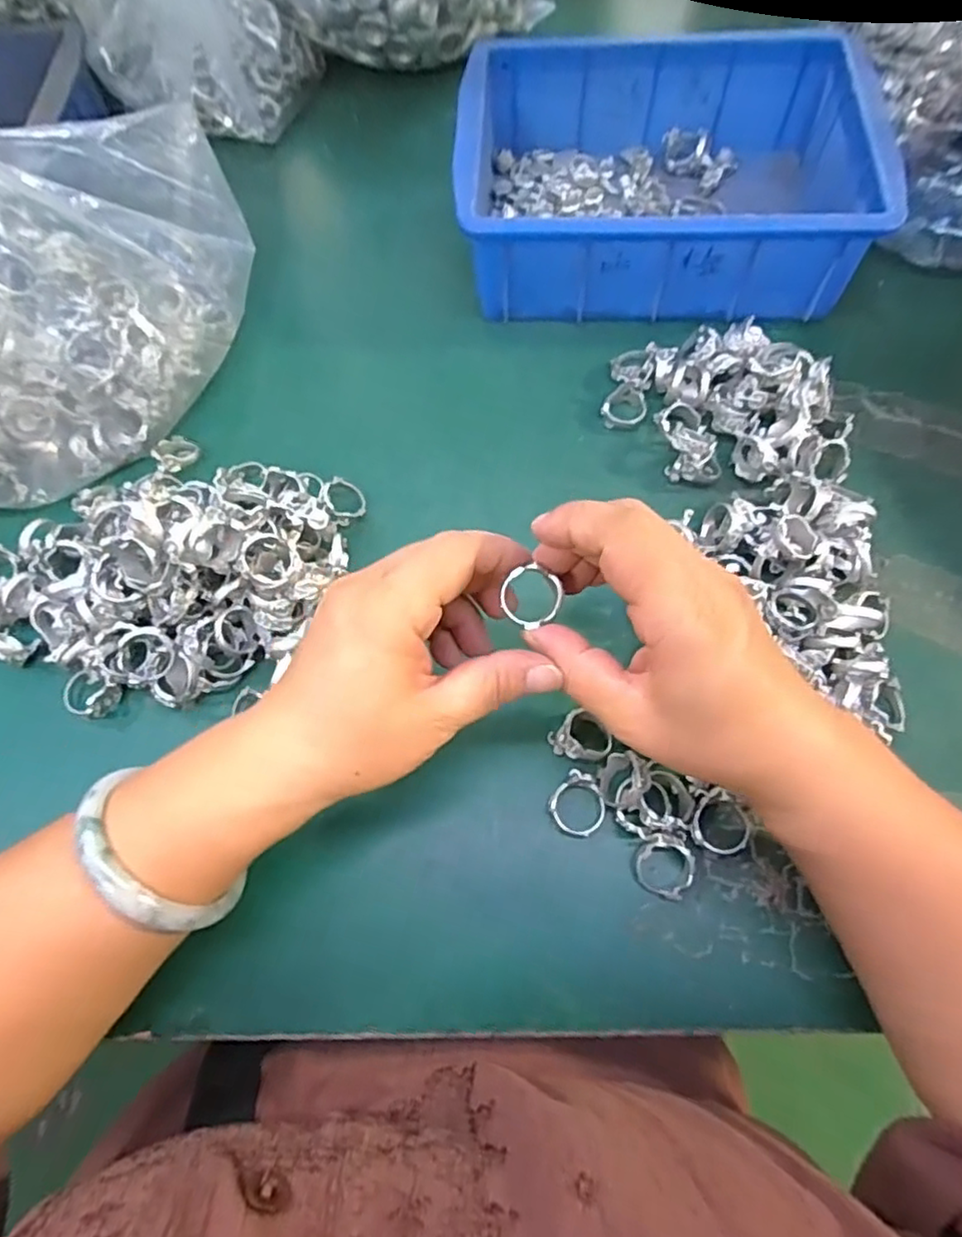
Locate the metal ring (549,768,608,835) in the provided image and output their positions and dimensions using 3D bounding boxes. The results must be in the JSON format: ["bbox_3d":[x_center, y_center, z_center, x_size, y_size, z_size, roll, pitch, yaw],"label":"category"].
[{"bbox_3d":[0.046,0.086,0.294,0.027,0.007,0.027,1,78,-6],"label":"metal ring"}]

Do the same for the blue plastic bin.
[{"bbox_3d":[0.112,-0.283,0.415,0.247,0.074,0.174,3,68,3],"label":"blue plastic bin"}]

